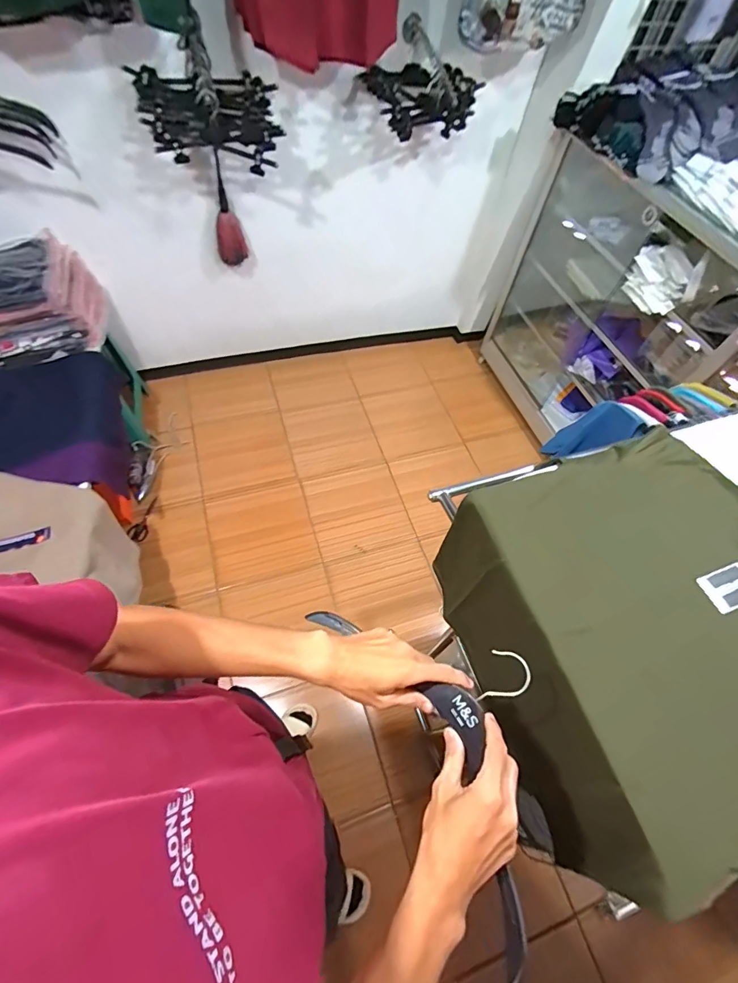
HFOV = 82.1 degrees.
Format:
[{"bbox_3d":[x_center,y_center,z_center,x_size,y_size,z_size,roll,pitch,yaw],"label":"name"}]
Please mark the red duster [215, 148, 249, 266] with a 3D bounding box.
[{"bbox_3d":[-0.463,-0.901,1.368,0.092,0.354,0.122,-11,61,-11],"label":"red duster"}]

